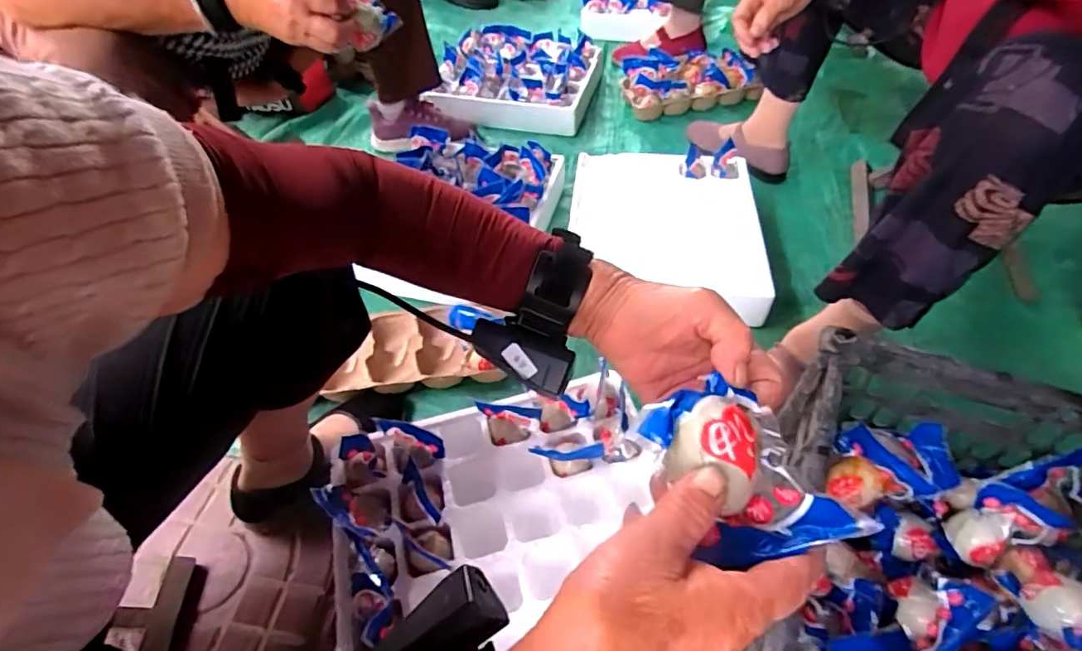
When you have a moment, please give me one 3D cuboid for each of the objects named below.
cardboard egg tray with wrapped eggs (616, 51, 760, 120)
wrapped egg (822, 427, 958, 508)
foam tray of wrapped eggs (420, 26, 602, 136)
[{"bbox_3d":[0.351,-0.588,1.284,0.297,0.076,0.181,-8,50,-4],"label":"cardboard egg tray with wrapped eggs"},{"bbox_3d":[0.359,0.140,0.546,0.135,0.054,0.071,-2,50,1],"label":"wrapped egg"},{"bbox_3d":[-0.058,-0.615,1.321,0.364,0.100,0.357,8,51,10],"label":"foam tray of wrapped eggs"}]

